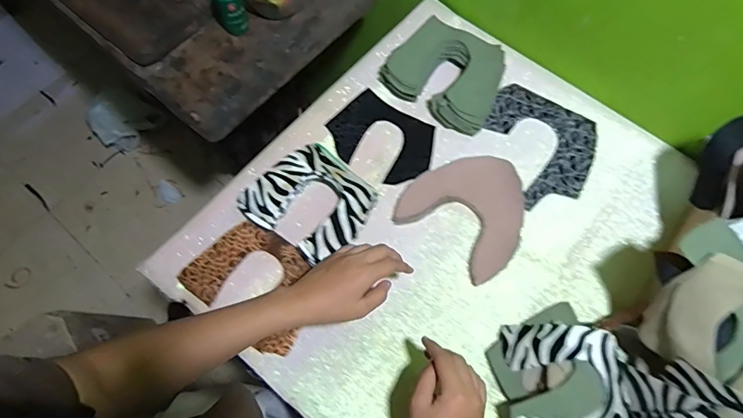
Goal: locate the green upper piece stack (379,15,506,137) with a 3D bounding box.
[{"bbox_3d":[0.110,-0.205,0.683,0.171,0.047,0.139,27,72,12],"label":"green upper piece stack"}]

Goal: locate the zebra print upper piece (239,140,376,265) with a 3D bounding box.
[{"bbox_3d":[-0.079,-0.005,0.612,0.141,0.043,0.142,-43,73,-14],"label":"zebra print upper piece"}]

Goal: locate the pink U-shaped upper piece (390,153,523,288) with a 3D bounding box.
[{"bbox_3d":[0.137,-0.005,0.624,0.161,0.010,0.163,37,74,15],"label":"pink U-shaped upper piece"}]

